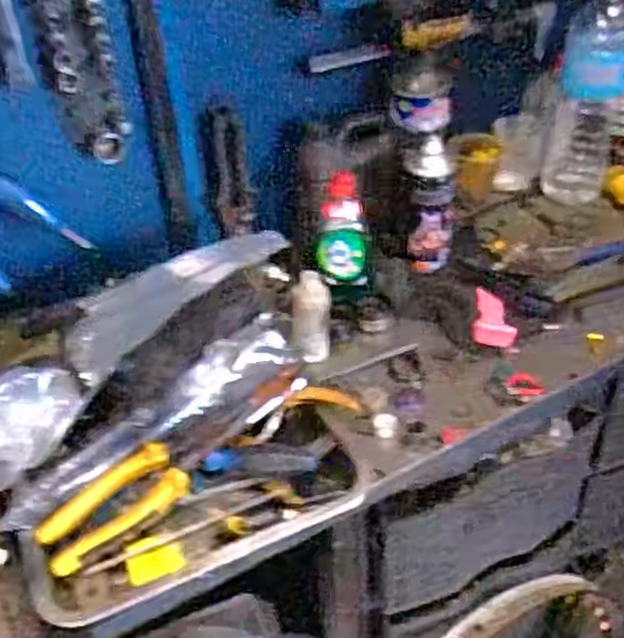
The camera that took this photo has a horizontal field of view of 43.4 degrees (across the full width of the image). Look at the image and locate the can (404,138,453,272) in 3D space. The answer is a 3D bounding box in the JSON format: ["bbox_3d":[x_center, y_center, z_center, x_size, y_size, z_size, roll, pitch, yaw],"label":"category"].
[{"bbox_3d":[0.149,-0.137,0.997,0.061,0.163,0.069,2,40,7],"label":"can"}]

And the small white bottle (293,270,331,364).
[{"bbox_3d":[-0.002,0.001,0.904,0.053,0.104,0.049,-1,39,3],"label":"small white bottle"}]

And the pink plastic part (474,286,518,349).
[{"bbox_3d":[0.221,-0.007,0.957,0.046,0.022,0.105,3,40,8],"label":"pink plastic part"}]

